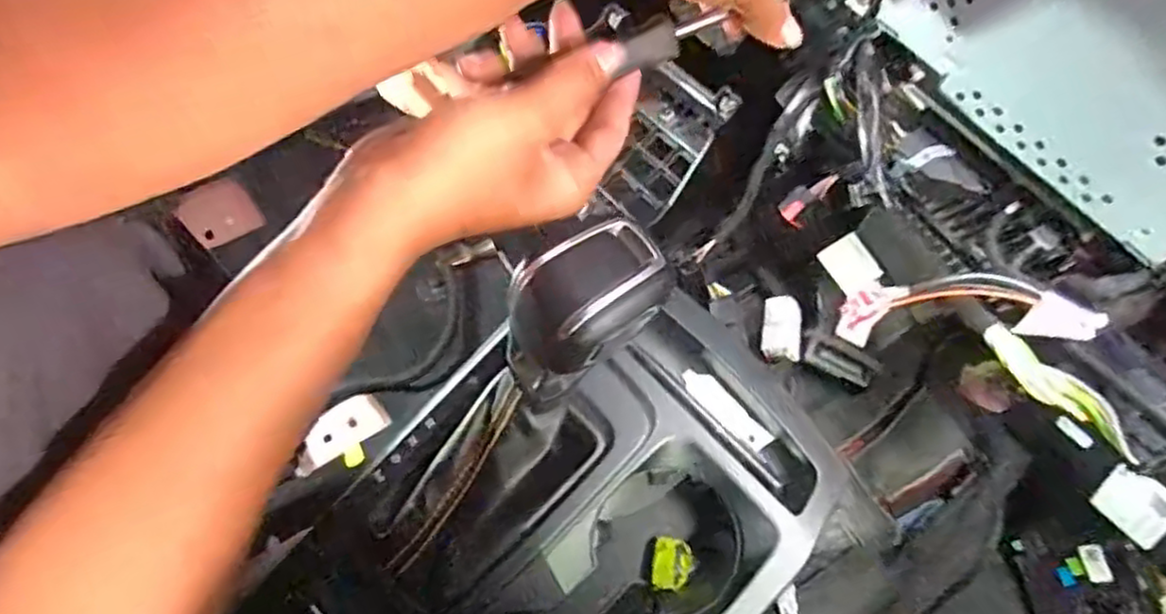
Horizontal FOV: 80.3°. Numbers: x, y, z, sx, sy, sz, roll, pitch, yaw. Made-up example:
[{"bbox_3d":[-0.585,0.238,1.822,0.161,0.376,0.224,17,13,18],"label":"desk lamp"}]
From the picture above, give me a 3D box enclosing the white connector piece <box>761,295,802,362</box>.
[{"bbox_3d":[0.155,0.016,0.542,0.031,0.010,0.055,3,61,-2],"label":"white connector piece"}]

